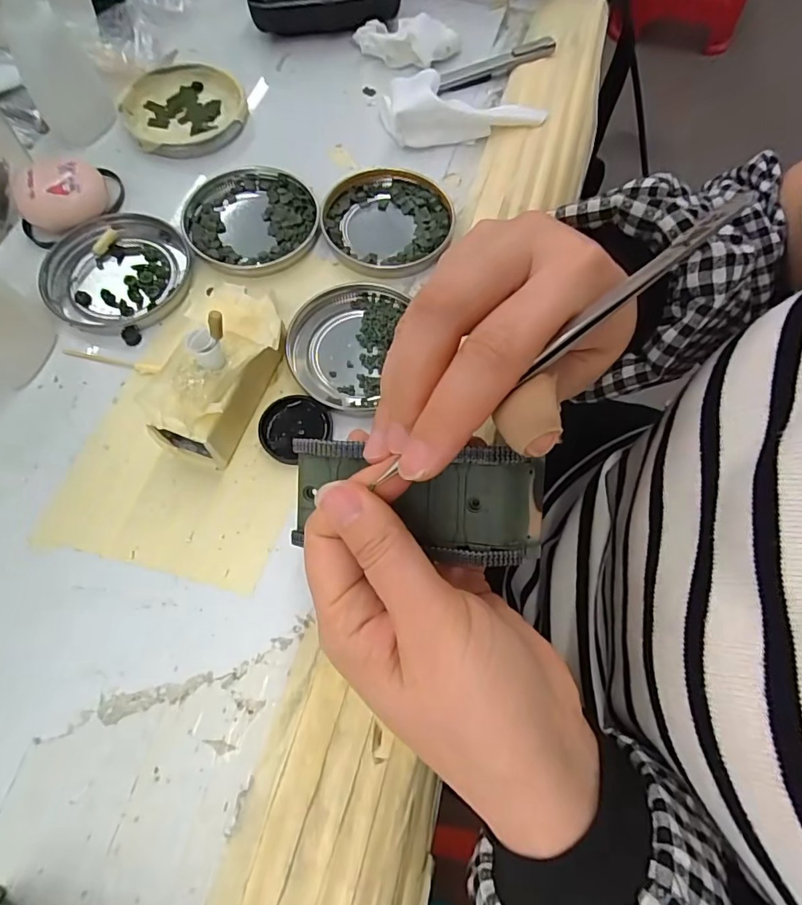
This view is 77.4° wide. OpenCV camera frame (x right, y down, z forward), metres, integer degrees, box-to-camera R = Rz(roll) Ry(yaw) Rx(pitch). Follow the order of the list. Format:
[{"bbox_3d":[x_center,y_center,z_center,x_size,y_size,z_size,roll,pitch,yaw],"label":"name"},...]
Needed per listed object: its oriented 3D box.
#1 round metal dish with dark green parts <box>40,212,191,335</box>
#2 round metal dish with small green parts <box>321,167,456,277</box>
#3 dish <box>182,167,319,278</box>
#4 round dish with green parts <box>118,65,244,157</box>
[{"bbox_3d":[-0.161,-0.103,0.285,0.077,0.009,0.075,0,68,-1],"label":"round metal dish with dark green parts"},{"bbox_3d":[-0.008,-0.142,0.305,0.077,0.008,0.080,0,68,-1],"label":"round metal dish with small green parts"},{"bbox_3d":[-0.091,-0.142,0.303,0.076,0.007,0.079,0,68,-1],"label":"dish"},{"bbox_3d":[-0.145,-0.230,0.335,0.077,0.010,0.074,0,68,-1],"label":"round dish with green parts"}]

